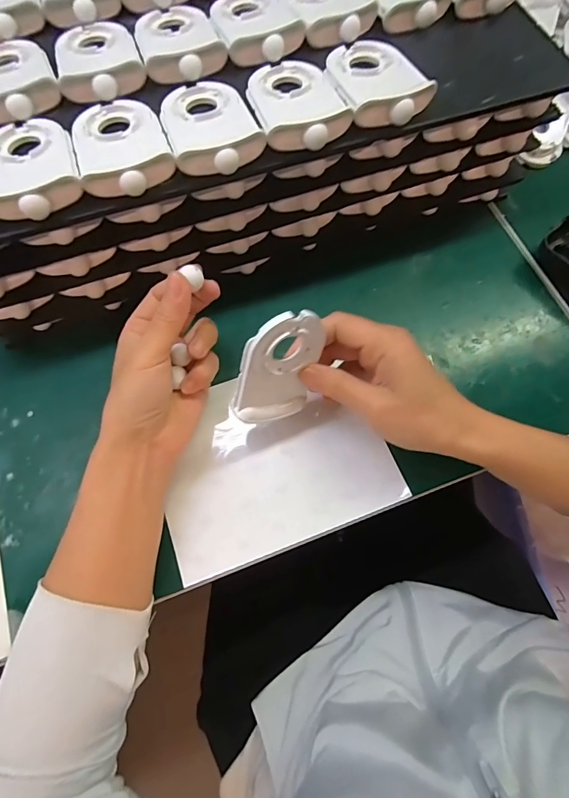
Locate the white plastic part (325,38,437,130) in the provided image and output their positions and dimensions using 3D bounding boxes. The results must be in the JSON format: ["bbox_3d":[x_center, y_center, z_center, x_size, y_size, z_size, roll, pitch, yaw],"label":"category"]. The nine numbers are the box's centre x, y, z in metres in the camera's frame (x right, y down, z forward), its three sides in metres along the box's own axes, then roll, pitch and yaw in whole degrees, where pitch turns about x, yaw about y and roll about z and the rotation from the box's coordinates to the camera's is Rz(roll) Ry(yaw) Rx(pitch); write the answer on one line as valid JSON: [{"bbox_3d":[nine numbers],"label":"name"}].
[{"bbox_3d":[0.062,-0.224,0.280,0.057,0.018,0.086,-18,71,-6],"label":"white plastic part"}]

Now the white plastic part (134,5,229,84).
[{"bbox_3d":[-0.078,-0.267,0.295,0.058,0.015,0.084,-18,71,-6],"label":"white plastic part"}]

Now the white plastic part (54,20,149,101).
[{"bbox_3d":[-0.135,-0.248,0.287,0.057,0.016,0.089,-20,71,-6],"label":"white plastic part"}]

